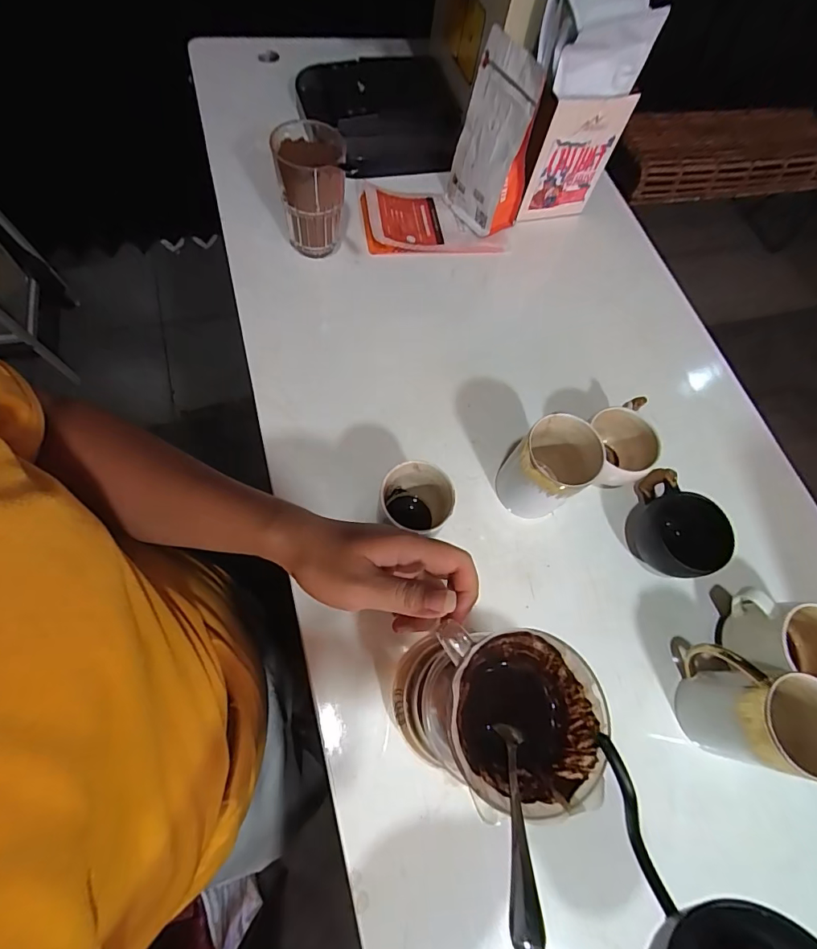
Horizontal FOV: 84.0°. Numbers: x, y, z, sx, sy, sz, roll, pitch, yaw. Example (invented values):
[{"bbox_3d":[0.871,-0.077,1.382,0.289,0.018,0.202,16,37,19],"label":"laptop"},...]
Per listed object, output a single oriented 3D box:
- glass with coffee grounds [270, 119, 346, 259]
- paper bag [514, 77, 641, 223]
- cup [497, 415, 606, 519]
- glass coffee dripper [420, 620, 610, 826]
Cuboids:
[{"bbox_3d":[-0.107,-0.331,0.536,0.070,0.133,0.087,4,67,-6],"label":"glass with coffee grounds"},{"bbox_3d":[0.205,-0.414,0.595,0.121,0.145,0.032,-14,70,-13],"label":"paper bag"},{"bbox_3d":[0.134,-0.003,0.448,0.068,0.100,0.076,38,68,8],"label":"cup"},{"bbox_3d":[0.063,0.152,0.293,0.094,0.090,0.092,1,69,-3],"label":"glass coffee dripper"}]

